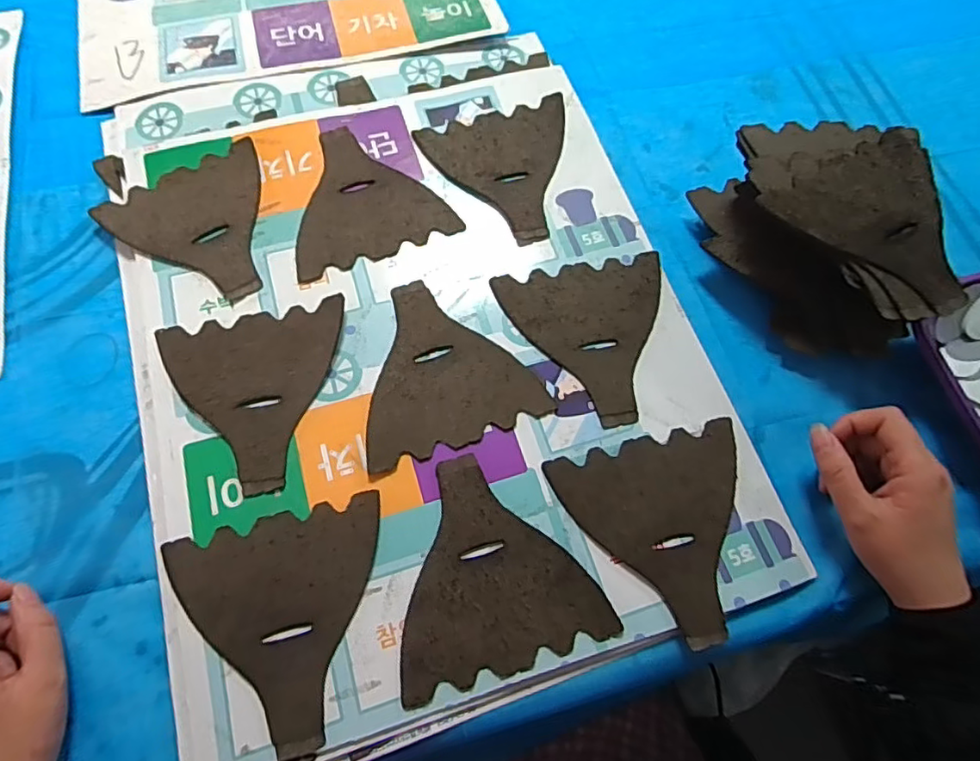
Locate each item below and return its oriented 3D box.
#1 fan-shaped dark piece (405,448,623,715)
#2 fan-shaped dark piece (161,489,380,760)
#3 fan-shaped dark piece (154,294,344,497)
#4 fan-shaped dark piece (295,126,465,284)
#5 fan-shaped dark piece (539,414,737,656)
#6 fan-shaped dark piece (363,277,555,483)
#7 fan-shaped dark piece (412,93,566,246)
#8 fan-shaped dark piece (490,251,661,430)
[{"bbox_3d":[-0.003,0.113,0.362,0.126,0.004,0.129,-16,69,-10],"label":"fan-shaped dark piece"},{"bbox_3d":[-0.118,0.146,0.342,0.124,0.005,0.133,-14,69,-9],"label":"fan-shaped dark piece"},{"bbox_3d":[-0.160,0.010,0.399,0.124,0.005,0.130,-11,68,-7],"label":"fan-shaped dark piece"},{"bbox_3d":[-0.106,-0.153,0.469,0.126,0.004,0.129,-20,70,-11],"label":"fan-shaped dark piece"},{"bbox_3d":[0.119,0.099,0.378,0.125,0.005,0.130,-13,69,-9],"label":"fan-shaped dark piece"},{"bbox_3d":[-0.038,-0.014,0.415,0.127,0.004,0.128,-19,70,-11],"label":"fan-shaped dark piece"},{"bbox_3d":[0.015,-0.172,0.482,0.123,0.004,0.130,-14,71,-5],"label":"fan-shaped dark piece"},{"bbox_3d":[0.079,-0.031,0.429,0.124,0.005,0.130,-10,68,-7],"label":"fan-shaped dark piece"}]

